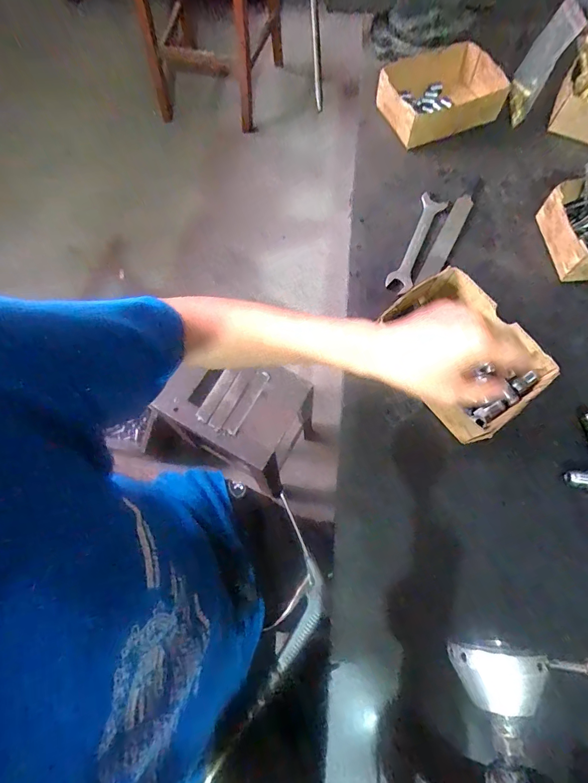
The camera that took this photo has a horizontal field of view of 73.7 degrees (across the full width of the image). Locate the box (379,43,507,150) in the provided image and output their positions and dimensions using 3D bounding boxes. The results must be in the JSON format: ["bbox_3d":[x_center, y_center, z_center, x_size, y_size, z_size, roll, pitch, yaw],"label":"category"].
[{"bbox_3d":[0.220,-0.460,0.606,0.180,0.058,0.126,-24,71,-9],"label":"box"}]

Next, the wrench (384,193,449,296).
[{"bbox_3d":[0.168,-0.205,0.538,0.035,0.004,0.169,23,71,9],"label":"wrench"}]

